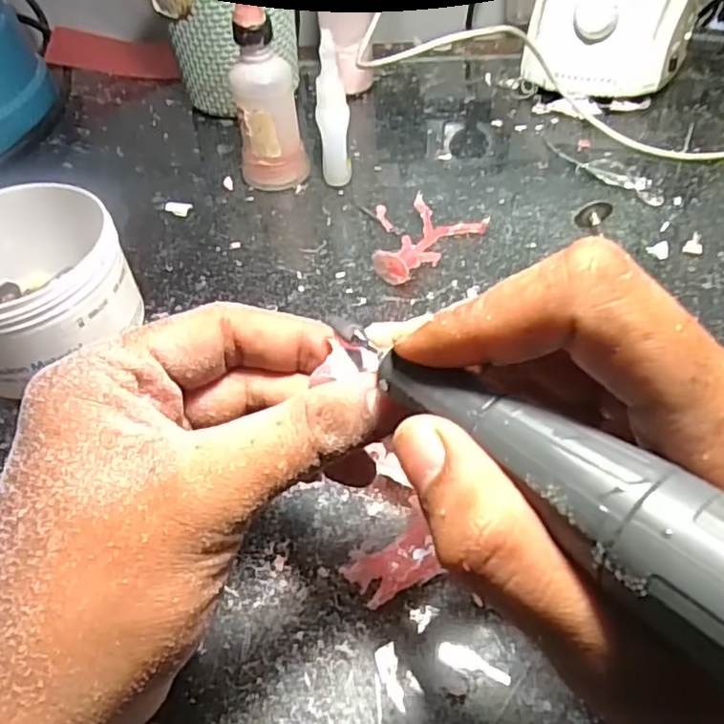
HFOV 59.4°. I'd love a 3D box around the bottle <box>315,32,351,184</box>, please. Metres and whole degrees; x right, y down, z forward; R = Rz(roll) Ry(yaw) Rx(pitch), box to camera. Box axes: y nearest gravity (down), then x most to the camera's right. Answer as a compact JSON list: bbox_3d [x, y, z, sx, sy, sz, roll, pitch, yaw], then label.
[{"bbox_3d":[-0.018,-0.148,0.381,0.018,0.085,0.021,2,49,5],"label":"bottle"}]

